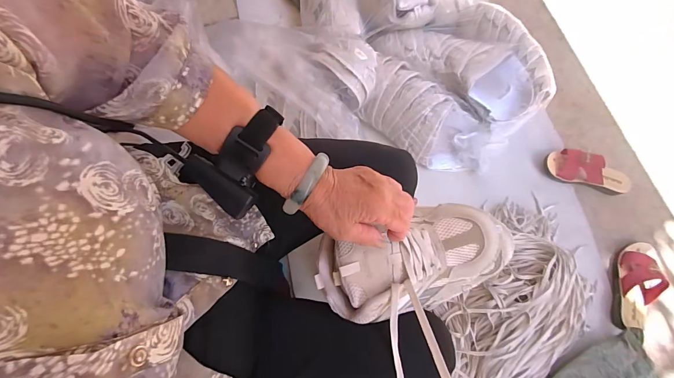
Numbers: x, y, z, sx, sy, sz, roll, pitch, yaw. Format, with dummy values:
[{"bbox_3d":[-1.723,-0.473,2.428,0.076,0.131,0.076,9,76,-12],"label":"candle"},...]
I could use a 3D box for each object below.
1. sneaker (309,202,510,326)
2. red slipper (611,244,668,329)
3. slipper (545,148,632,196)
[{"bbox_3d":[0.093,0.087,0.415,0.232,0.088,0.107,-14,75,-8],"label":"sneaker"},{"bbox_3d":[0.734,0.231,0.821,0.081,0.081,0.225,24,75,5],"label":"red slipper"},{"bbox_3d":[0.674,-0.046,0.897,0.221,0.053,0.088,20,75,4],"label":"slipper"}]

